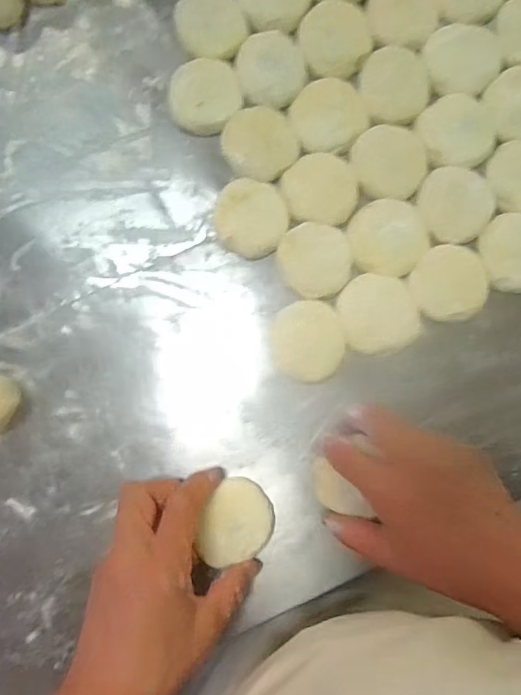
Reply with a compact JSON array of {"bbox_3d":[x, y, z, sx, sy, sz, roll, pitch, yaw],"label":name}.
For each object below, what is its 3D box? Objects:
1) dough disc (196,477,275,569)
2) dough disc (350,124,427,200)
[{"bbox_3d":[-0.016,0.129,0.369,0.055,0.010,0.061,2,84,-15],"label":"dough disc"},{"bbox_3d":[0.101,-0.146,0.389,0.056,0.007,0.056,0,87,2],"label":"dough disc"}]

